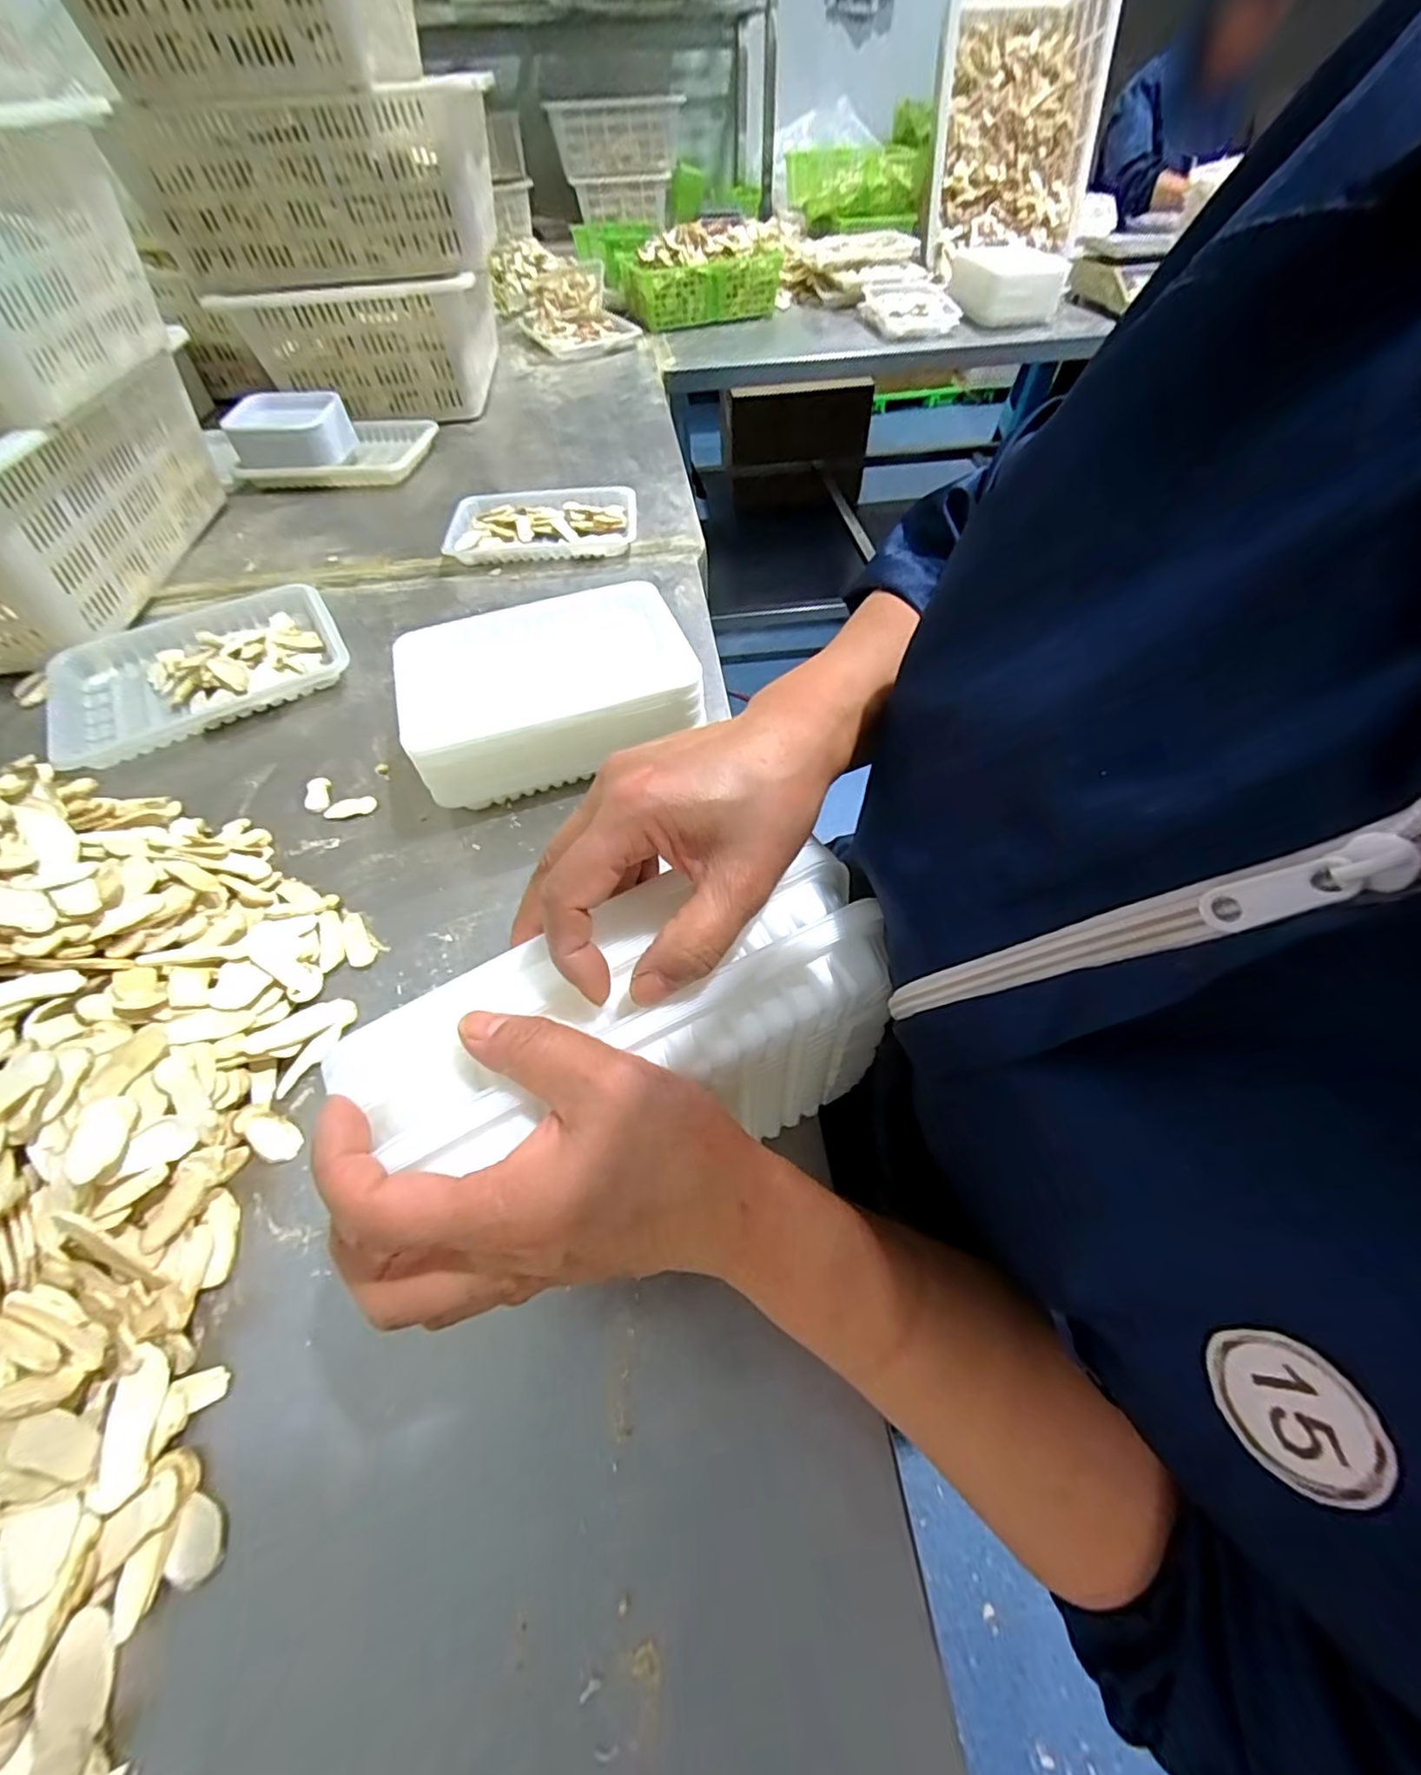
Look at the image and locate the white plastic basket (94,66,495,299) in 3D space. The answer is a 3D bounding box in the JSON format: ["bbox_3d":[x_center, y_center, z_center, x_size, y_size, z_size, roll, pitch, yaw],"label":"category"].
[{"bbox_3d":[-0.594,-1.076,0.956,0.494,0.189,0.265,0,53,2],"label":"white plastic basket"}]

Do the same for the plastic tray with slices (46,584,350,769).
[{"bbox_3d":[-0.525,-0.222,0.640,0.268,0.032,0.207,-29,58,-18],"label":"plastic tray with slices"}]

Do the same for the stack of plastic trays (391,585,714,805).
[{"bbox_3d":[-0.136,-0.164,0.541,0.227,0.097,0.155,-17,55,-10],"label":"stack of plastic trays"}]

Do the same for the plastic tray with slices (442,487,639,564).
[{"bbox_3d":[-0.214,-0.474,0.812,0.233,0.035,0.158,-2,53,1],"label":"plastic tray with slices"}]

